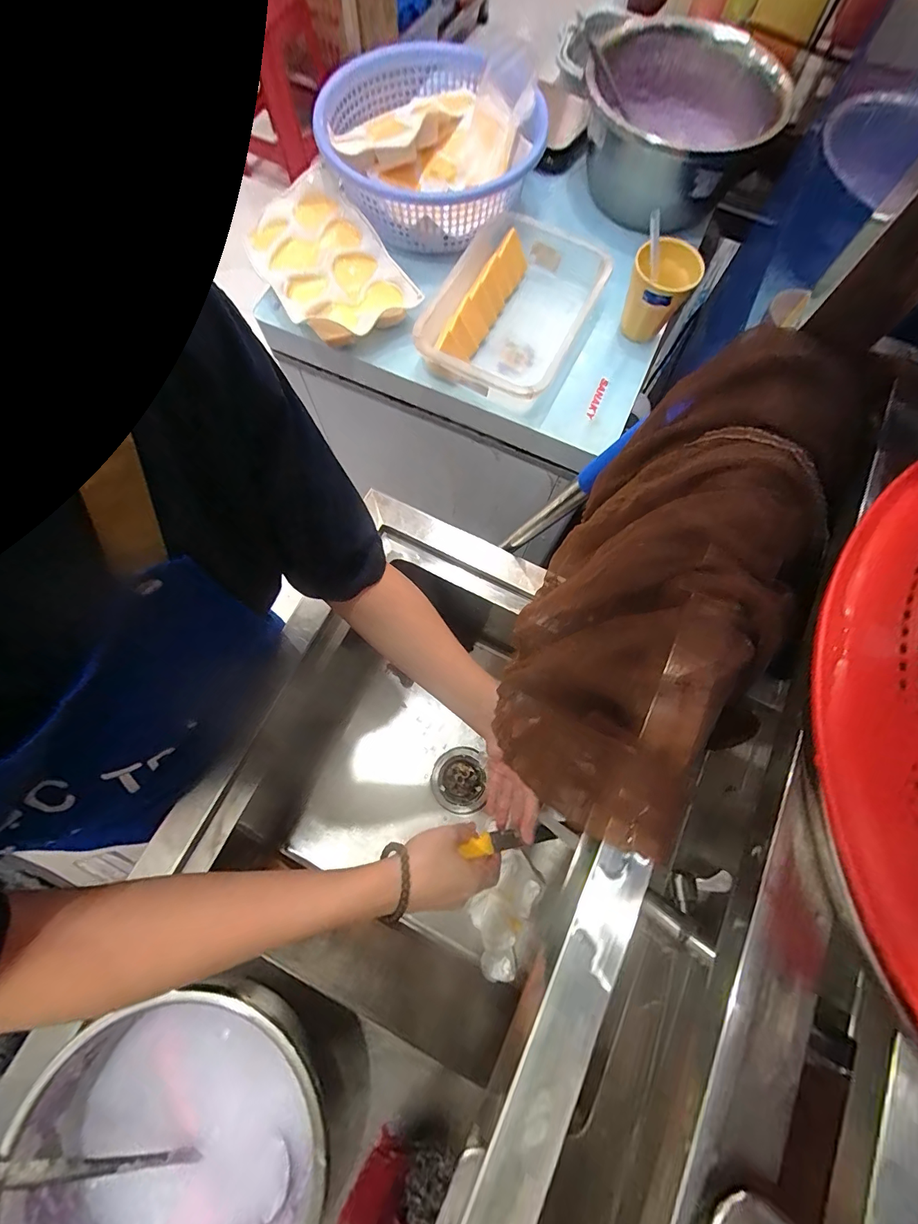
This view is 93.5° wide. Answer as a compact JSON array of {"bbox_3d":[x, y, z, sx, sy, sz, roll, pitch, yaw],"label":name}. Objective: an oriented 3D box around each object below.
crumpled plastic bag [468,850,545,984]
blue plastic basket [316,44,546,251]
[{"bbox_3d":[0.071,0.477,0.683,0.091,0.059,0.176,29,76,6],"label":"crumpled plastic bag"},{"bbox_3d":[-0.033,-0.654,0.603,0.264,0.104,0.247,0,75,-2],"label":"blue plastic basket"}]

